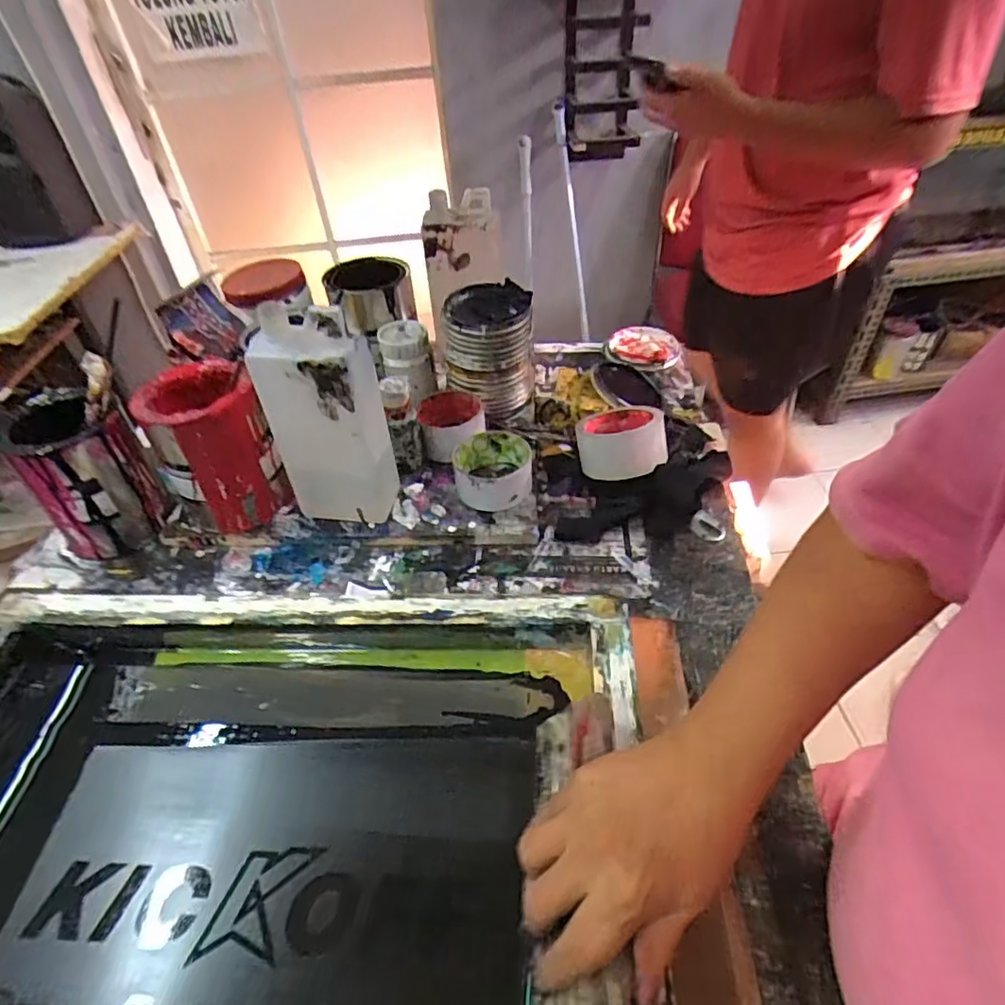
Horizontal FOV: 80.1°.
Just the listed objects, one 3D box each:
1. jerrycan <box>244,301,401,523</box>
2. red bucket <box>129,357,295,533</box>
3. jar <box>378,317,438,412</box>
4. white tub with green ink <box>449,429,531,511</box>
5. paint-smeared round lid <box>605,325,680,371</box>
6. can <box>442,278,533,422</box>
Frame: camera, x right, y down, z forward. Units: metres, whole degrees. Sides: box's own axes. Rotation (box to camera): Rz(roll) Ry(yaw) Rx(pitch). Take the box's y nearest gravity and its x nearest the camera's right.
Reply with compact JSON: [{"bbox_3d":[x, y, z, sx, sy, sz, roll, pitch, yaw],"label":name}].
[{"bbox_3d":[-0.160,-0.077,0.571,0.108,0.212,0.055,4,44,9],"label":"jerrycan"},{"bbox_3d":[-0.289,-0.055,0.611,0.091,0.139,0.099,-2,43,2],"label":"red bucket"},{"bbox_3d":[-0.118,-0.175,0.747,0.060,0.085,0.061,-14,44,-10],"label":"jar"},{"bbox_3d":[-0.010,-0.031,0.645,0.081,0.054,0.083,-2,43,2],"label":"white tub with green ink"},{"bbox_3d":[0.200,-0.219,0.855,0.103,0.021,0.101,-2,43,2],"label":"paint-smeared round lid"},{"bbox_3d":[-0.016,-0.186,0.725,0.101,0.130,0.101,-2,43,2],"label":"can"}]

